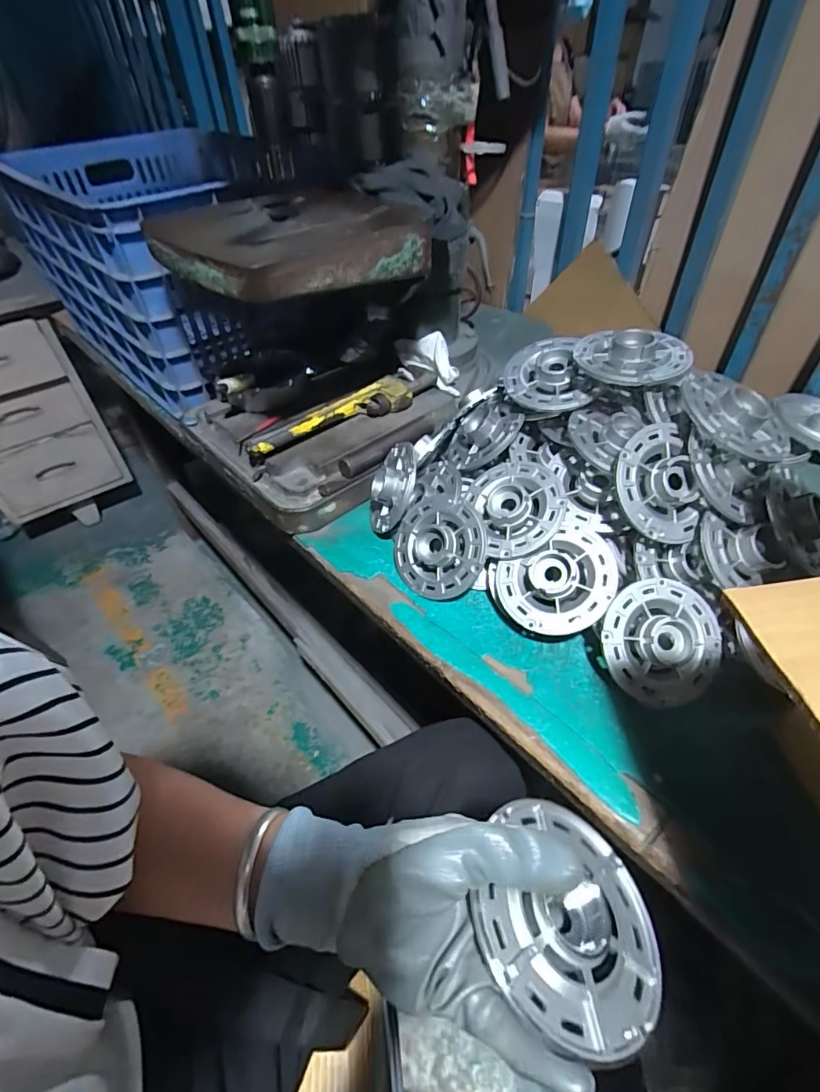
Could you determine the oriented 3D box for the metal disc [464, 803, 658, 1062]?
[{"bbox_3d":[0.086,0.193,0.261,0.099,0.013,0.109,28,33,-3],"label":"metal disc"}]

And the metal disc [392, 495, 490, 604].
[{"bbox_3d":[0.028,0.001,0.524,0.105,0.105,0.025,41,15,30],"label":"metal disc"}]

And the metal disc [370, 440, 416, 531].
[{"bbox_3d":[-0.024,-0.069,0.585,0.028,0.108,0.083,16,4,-29],"label":"metal disc"}]

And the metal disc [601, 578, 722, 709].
[{"bbox_3d":[0.226,0.085,0.438,0.108,0.023,0.109,1,81,-7],"label":"metal disc"}]

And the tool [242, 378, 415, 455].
[{"bbox_3d":[-0.107,-0.176,0.661,0.227,0.030,0.045,-23,49,-20],"label":"tool"}]

